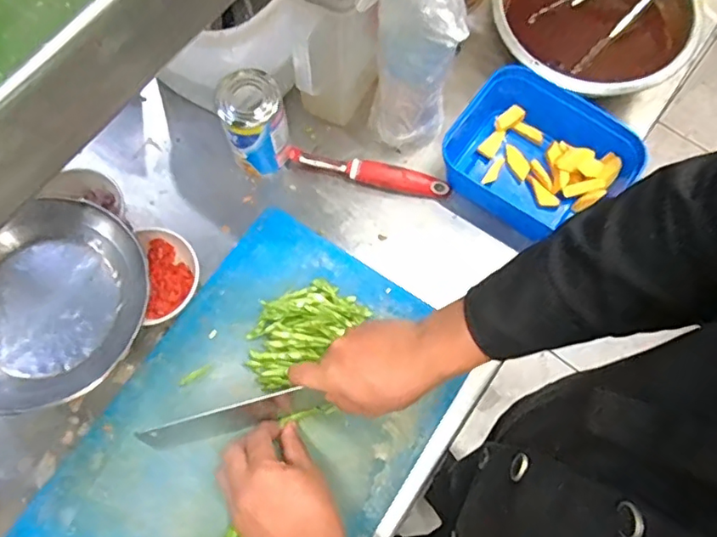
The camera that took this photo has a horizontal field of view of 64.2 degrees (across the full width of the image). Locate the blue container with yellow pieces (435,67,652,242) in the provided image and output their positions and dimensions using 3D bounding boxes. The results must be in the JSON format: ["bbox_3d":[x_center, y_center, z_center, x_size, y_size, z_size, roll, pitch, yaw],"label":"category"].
[{"bbox_3d":[0.209,-0.127,0.681,0.207,0.071,0.167,36,74,11],"label":"blue container with yellow pieces"}]

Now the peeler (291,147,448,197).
[{"bbox_3d":[0.013,-0.118,0.698,0.192,0.027,0.028,12,71,3],"label":"peeler"}]

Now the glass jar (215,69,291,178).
[{"bbox_3d":[-0.118,-0.164,0.663,0.068,0.123,0.071,-16,71,-6],"label":"glass jar"}]

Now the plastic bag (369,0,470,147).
[{"bbox_3d":[0.060,-0.219,0.615,0.087,0.256,0.075,8,70,2],"label":"plastic bag"}]

